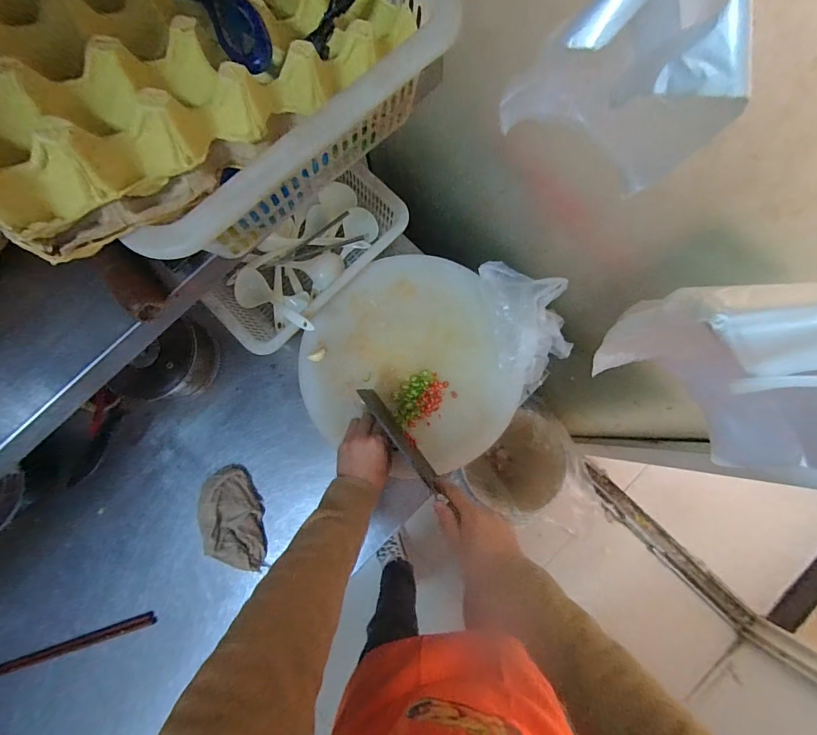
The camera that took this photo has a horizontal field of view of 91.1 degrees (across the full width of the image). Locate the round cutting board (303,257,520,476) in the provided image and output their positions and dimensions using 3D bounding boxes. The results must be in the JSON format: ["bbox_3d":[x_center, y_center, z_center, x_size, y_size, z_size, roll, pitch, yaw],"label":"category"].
[{"bbox_3d":[-0.007,0.002,0.658,0.321,0.045,0.345,0,81,2],"label":"round cutting board"}]

